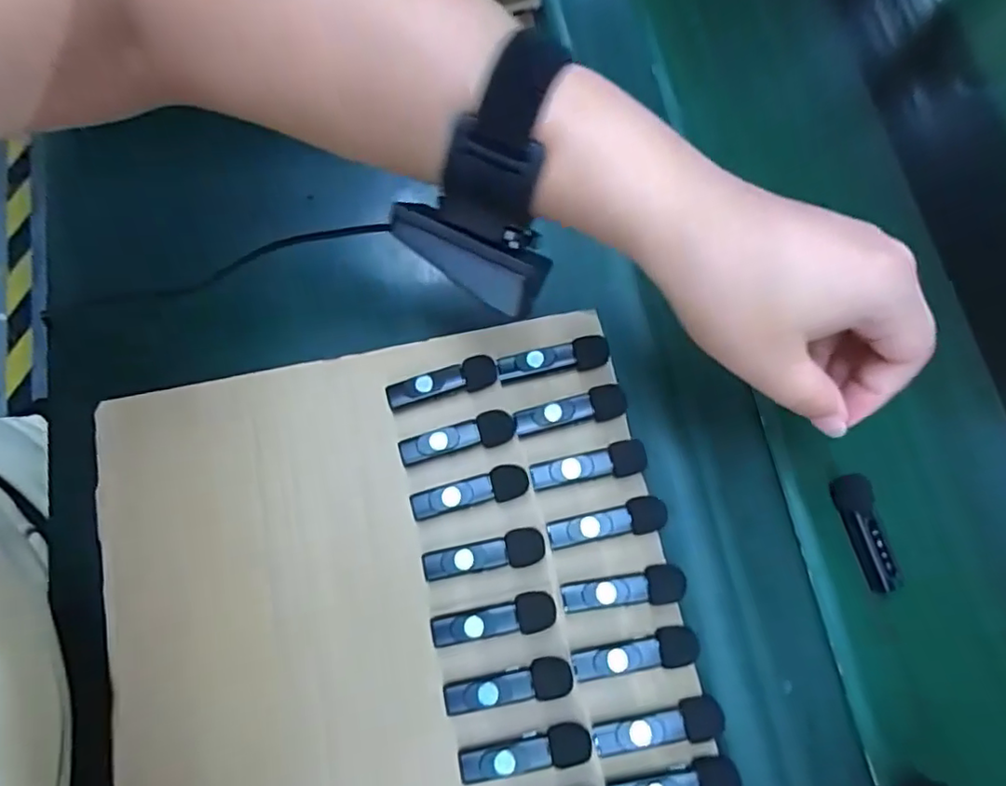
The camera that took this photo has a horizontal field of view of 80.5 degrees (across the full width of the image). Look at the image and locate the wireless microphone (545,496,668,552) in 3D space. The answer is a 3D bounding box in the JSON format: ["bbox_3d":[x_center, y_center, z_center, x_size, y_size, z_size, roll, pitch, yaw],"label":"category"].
[{"bbox_3d":[0.056,0.070,0.320,0.064,0.011,0.018,-10,76,-7],"label":"wireless microphone"}]

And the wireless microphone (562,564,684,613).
[{"bbox_3d":[0.063,0.103,0.313,0.064,0.014,0.018,-6,75,-6],"label":"wireless microphone"}]

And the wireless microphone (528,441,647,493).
[{"bbox_3d":[0.047,0.040,0.326,0.064,0.010,0.018,-11,76,-7],"label":"wireless microphone"}]

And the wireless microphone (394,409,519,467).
[{"bbox_3d":[-0.026,0.024,0.330,0.065,0.010,0.019,-12,76,-8],"label":"wireless microphone"}]

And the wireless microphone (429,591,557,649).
[{"bbox_3d":[-0.005,0.118,0.309,0.064,0.014,0.019,-9,75,-7],"label":"wireless microphone"}]

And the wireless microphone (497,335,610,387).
[{"bbox_3d":[0.029,-0.019,0.342,0.064,0.010,0.016,-11,76,-7],"label":"wireless microphone"}]

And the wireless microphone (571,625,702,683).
[{"bbox_3d":[0.068,0.134,0.305,0.064,0.013,0.018,-9,75,-7],"label":"wireless microphone"}]

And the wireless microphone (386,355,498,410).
[{"bbox_3d":[-0.035,-0.005,0.341,0.062,0.014,0.017,-14,76,-8],"label":"wireless microphone"}]

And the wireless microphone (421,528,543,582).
[{"bbox_3d":[-0.010,0.087,0.317,0.064,0.014,0.019,-11,76,-7],"label":"wireless microphone"}]

